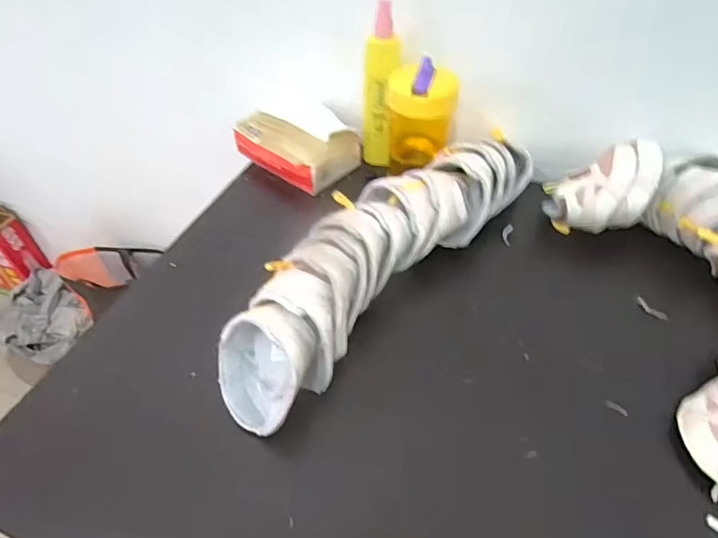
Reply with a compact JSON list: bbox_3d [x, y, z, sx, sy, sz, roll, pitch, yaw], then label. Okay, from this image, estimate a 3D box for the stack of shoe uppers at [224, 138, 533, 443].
[{"bbox_3d":[0.029,-0.031,0.493,0.123,0.082,0.441,33,56,28],"label":"stack of shoe uppers"}]

